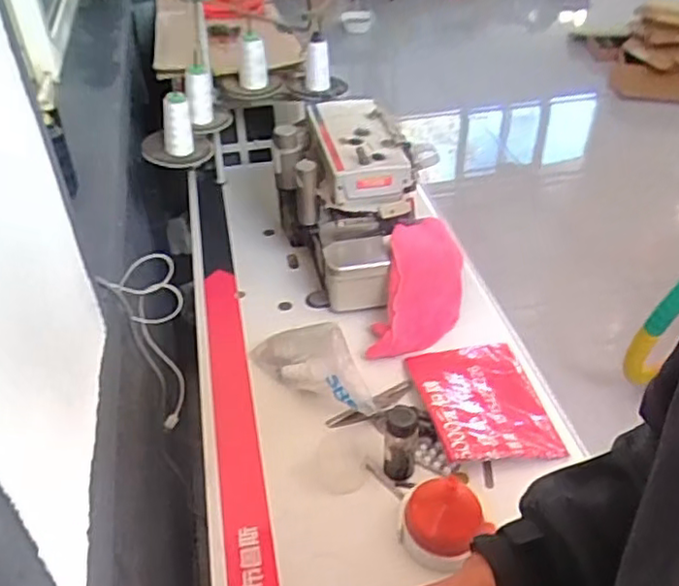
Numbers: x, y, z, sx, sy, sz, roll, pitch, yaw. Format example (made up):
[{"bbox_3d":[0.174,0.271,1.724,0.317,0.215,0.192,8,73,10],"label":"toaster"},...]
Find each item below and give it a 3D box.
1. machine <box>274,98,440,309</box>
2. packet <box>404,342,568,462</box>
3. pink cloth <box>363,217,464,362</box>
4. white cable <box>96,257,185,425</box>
[{"bbox_3d":[0.014,-0.168,1.207,0.205,0.233,0.353,-11,39,-11],"label":"machine"},{"bbox_3d":[0.208,0.153,0.976,0.170,0.014,0.235,-1,30,-11],"label":"packet"},{"bbox_3d":[0.140,-0.022,1.109,0.123,0.088,0.293,11,59,16],"label":"pink cloth"},{"bbox_3d":[-0.260,0.083,0.956,0.095,0.301,0.061,-13,40,-13],"label":"white cable"}]

